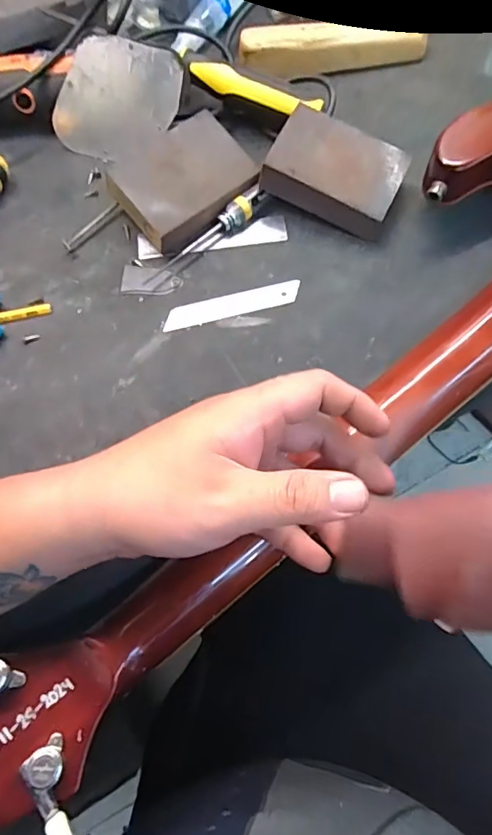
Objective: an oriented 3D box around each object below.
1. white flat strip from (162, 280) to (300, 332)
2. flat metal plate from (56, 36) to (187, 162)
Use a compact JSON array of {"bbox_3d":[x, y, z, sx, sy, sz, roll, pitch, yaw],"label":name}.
[{"bbox_3d":[-0.010,-0.086,0.385,0.103,0.004,0.020,-14,67,-3],"label":"white flat strip"},{"bbox_3d":[-0.109,-0.258,0.414,0.129,0.075,0.006,-9,42,33],"label":"flat metal plate"}]

